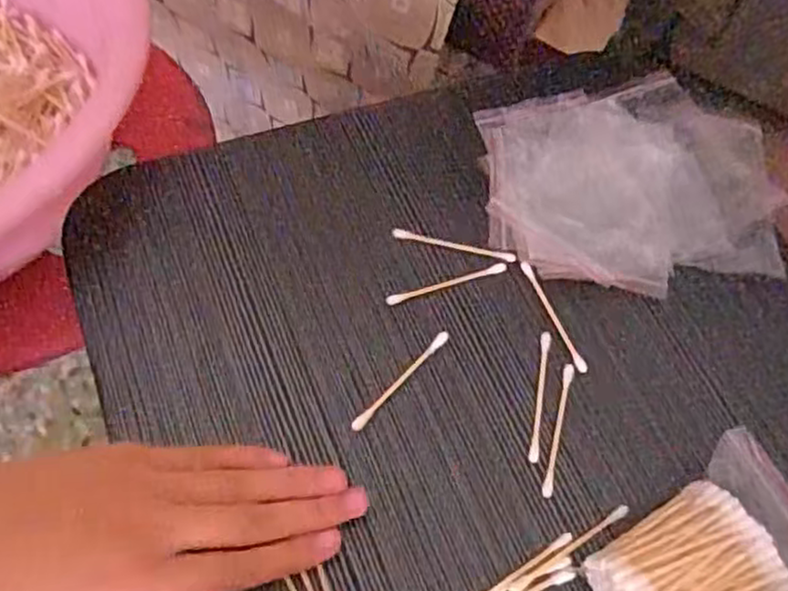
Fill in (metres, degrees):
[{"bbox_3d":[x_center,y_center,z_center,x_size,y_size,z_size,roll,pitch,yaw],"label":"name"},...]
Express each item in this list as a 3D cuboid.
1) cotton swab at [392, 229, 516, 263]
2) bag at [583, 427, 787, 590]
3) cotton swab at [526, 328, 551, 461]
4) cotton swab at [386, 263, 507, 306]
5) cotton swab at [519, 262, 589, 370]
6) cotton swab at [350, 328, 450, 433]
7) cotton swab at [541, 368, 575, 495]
[{"bbox_3d":[0.033,-0.028,0.401,0.069,0.004,0.005,12,63,3],"label":"cotton swab"},{"bbox_3d":[0.140,0.118,0.320,0.109,0.038,0.075,-26,67,-15],"label":"bag"},{"bbox_3d":[0.075,0.050,0.366,0.006,0.004,0.069,11,63,3],"label":"cotton swab"},{"bbox_3d":[0.029,-0.007,0.392,0.070,0.004,0.005,-17,65,-11],"label":"cotton swab"},{"bbox_3d":[0.086,0.011,0.388,0.007,0.006,0.068,-21,66,-13],"label":"cotton swab"},{"bbox_3d":[0.004,0.043,0.364,0.006,0.006,0.070,40,68,16],"label":"cotton swab"},{"bbox_3d":[0.083,0.066,0.358,0.006,0.007,0.070,14,63,4],"label":"cotton swab"}]

